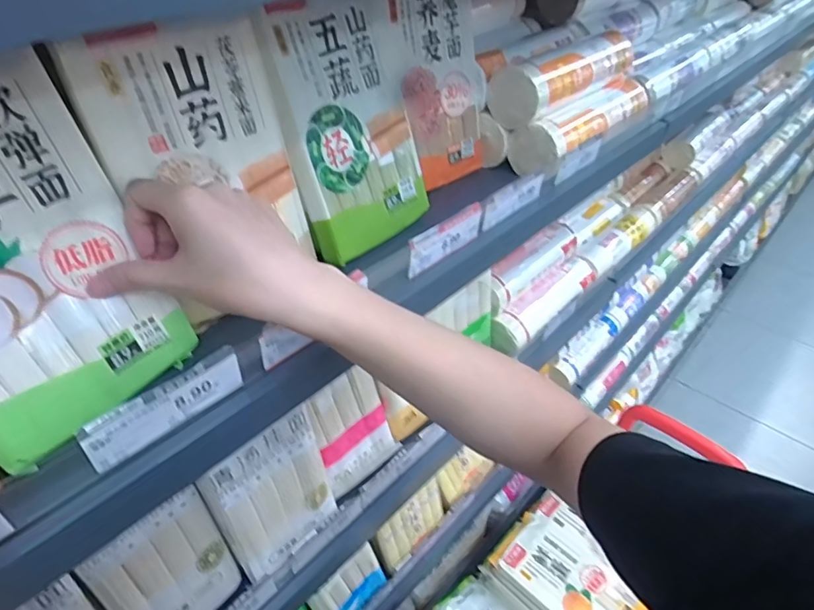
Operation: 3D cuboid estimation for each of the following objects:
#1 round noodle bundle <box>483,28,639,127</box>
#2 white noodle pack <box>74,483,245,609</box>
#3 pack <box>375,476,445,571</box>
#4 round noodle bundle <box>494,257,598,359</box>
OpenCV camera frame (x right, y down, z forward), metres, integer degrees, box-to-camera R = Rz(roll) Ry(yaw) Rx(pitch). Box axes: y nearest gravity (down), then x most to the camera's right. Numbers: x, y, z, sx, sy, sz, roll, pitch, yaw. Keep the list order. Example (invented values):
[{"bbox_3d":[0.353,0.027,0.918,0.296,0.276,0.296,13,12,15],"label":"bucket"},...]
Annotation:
[{"bbox_3d":[0.196,-0.293,0.664,0.075,0.064,0.231,30,47,32],"label":"round noodle bundle"},{"bbox_3d":[-0.218,0.252,0.485,0.040,0.142,0.105,32,48,33],"label":"white noodle pack"},{"bbox_3d":[0.002,0.350,0.860,0.037,0.111,0.141,16,38,43],"label":"pack"},{"bbox_3d":[0.235,-0.004,0.874,0.055,0.058,0.258,30,47,32],"label":"round noodle bundle"}]

